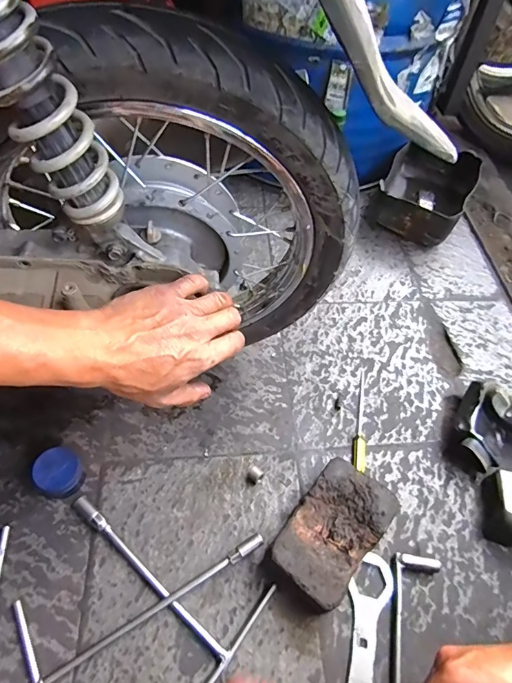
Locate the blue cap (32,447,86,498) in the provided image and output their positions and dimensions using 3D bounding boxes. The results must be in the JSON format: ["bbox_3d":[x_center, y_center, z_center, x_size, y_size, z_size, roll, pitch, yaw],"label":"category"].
[{"bbox_3d":[-0.282,0.190,0.597,0.057,0.053,0.059,1,56,-2],"label":"blue cap"}]

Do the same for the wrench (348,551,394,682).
[{"bbox_3d":[0.130,0.404,0.504,0.055,0.013,0.264,15,57,7],"label":"wrench"}]

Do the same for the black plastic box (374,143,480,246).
[{"bbox_3d":[0.395,-0.349,0.973,0.179,0.100,0.277,28,59,15],"label":"black plastic box"}]

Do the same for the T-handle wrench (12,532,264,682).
[{"bbox_3d":[-0.126,0.337,0.521,0.306,0.030,0.185,-26,61,-18],"label":"T-handle wrench"}]

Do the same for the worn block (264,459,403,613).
[{"bbox_3d":[0.100,0.262,0.571,0.114,0.059,0.185,38,63,21],"label":"worn block"}]

